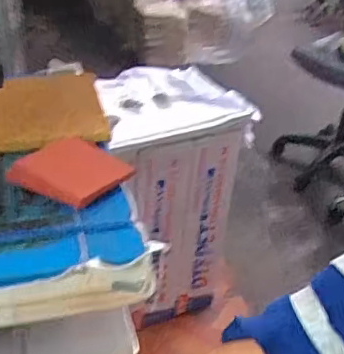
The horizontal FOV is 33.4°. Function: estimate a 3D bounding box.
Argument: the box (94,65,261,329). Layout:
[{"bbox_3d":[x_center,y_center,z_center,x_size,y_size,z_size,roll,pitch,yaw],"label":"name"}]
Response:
[{"bbox_3d":[-0.032,0.061,1.684,0.378,0.664,0.315,-16,37,-28],"label":"box"}]

